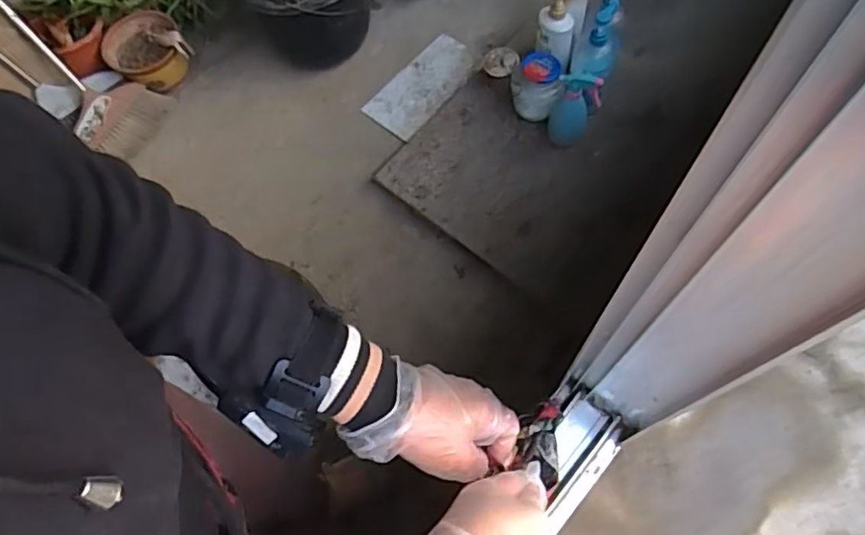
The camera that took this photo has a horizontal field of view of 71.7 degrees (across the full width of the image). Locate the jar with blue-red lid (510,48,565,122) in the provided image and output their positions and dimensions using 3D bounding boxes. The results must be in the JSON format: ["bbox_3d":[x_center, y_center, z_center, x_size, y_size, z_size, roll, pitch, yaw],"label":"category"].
[{"bbox_3d":[0.230,-0.397,1.322,0.110,0.138,0.093,10,69,8],"label":"jar with blue-red lid"}]

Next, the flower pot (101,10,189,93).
[{"bbox_3d":[-0.705,-0.530,1.476,0.182,0.104,0.175,-37,70,-10],"label":"flower pot"}]

